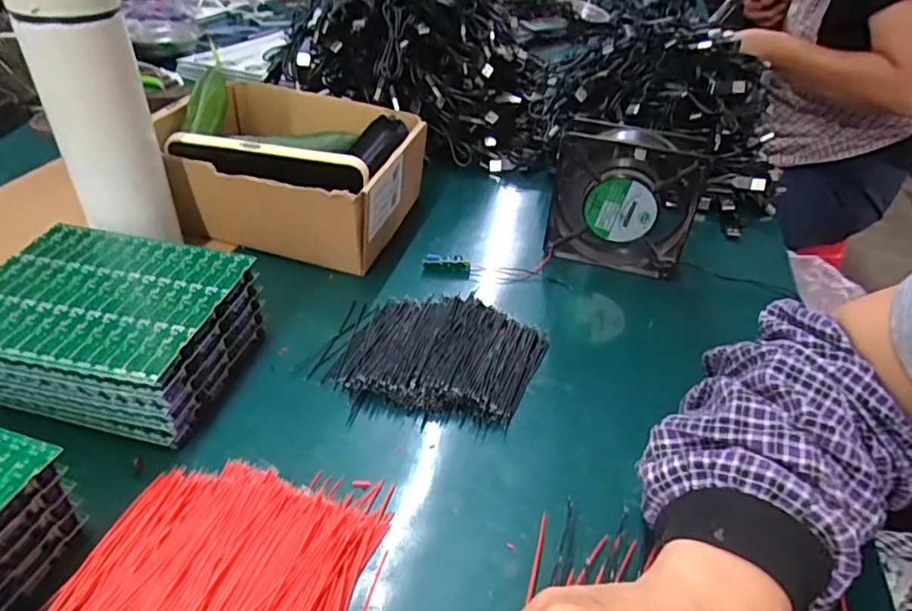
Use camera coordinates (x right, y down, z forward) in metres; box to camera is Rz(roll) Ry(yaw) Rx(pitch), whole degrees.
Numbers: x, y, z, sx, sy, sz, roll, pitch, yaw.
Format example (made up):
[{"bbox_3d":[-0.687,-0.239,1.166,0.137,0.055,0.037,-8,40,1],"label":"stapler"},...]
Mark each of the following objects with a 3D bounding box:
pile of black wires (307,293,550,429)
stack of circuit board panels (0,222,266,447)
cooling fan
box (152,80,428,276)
[{"bbox_3d":[-0.016,0.032,0.431,0.153,0.022,0.109,10,37,6],"label":"pile of black wires"},{"bbox_3d":[-0.225,0.016,0.388,0.149,0.065,0.123,7,37,3],"label":"stack of circuit board panels"},{"bbox_3d":[0.146,-0.093,0.525,0.118,0.129,0.041,13,38,11],"label":"cooling fan"},{"bbox_3d":[-0.154,-0.128,0.559,0.217,0.088,0.176,12,37,9],"label":"box"}]

